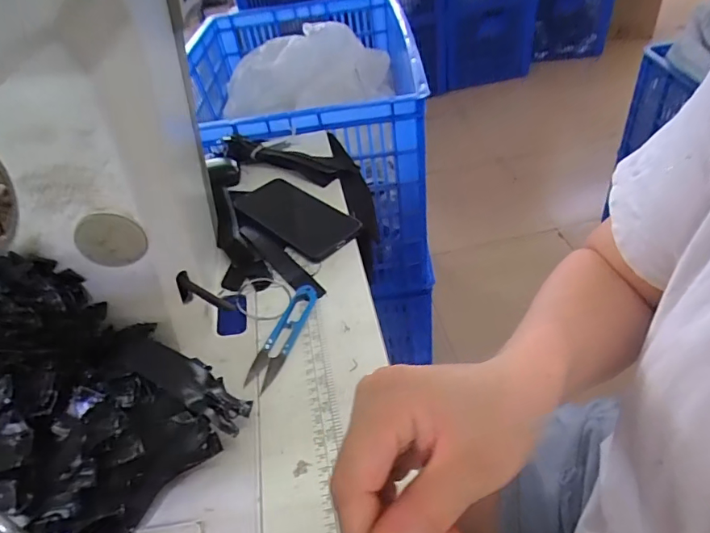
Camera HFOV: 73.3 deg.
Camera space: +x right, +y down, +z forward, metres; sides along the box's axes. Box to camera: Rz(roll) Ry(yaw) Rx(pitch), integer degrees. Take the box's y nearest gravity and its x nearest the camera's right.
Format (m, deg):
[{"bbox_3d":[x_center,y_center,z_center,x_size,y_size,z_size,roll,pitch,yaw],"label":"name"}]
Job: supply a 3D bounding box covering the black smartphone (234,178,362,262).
[{"bbox_3d":[-0.074,-0.067,0.572,0.082,0.009,0.176,-35,50,-26],"label":"black smartphone"}]

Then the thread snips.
[{"bbox_3d":[-0.066,0.062,0.444,0.027,0.010,0.114,12,47,19],"label":"thread snips"}]

